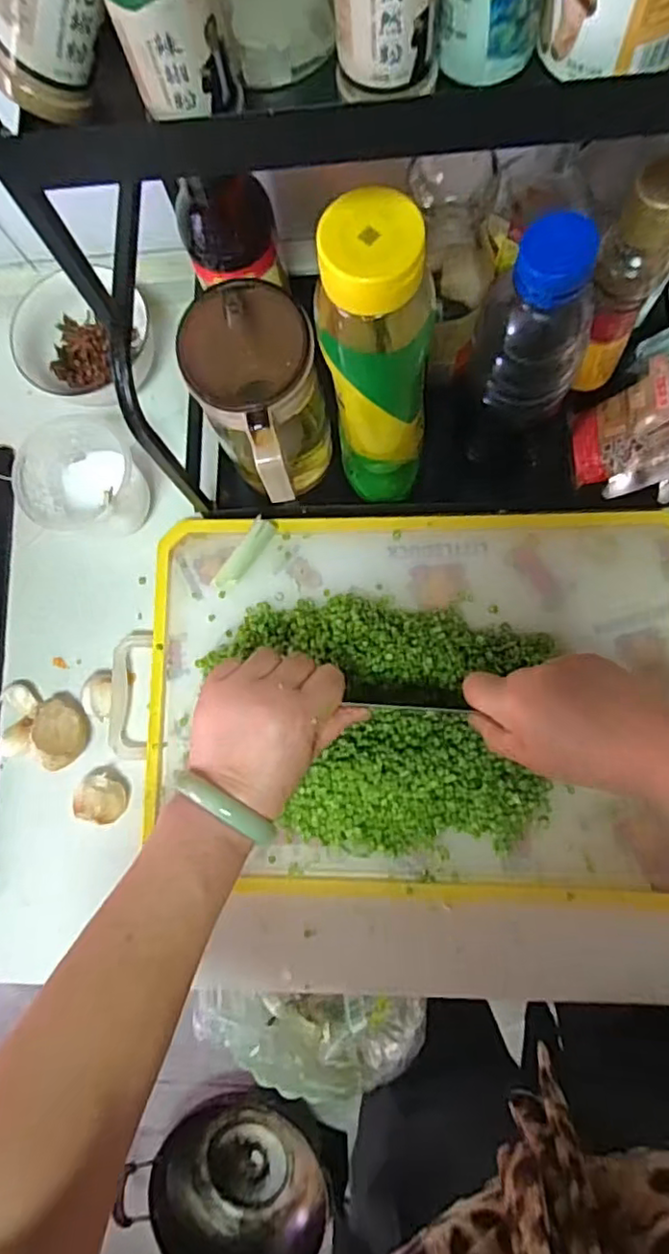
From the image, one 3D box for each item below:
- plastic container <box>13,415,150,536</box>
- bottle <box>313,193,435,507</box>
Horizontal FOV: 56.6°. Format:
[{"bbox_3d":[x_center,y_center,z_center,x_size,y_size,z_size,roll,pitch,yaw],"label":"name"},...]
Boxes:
[{"bbox_3d":[-0.200,-0.123,0.503,0.087,0.059,0.087,0,86,4],"label":"plastic container"},{"bbox_3d":[0.028,-0.157,0.409,0.066,0.231,0.076,-5,81,4],"label":"bottle"}]

